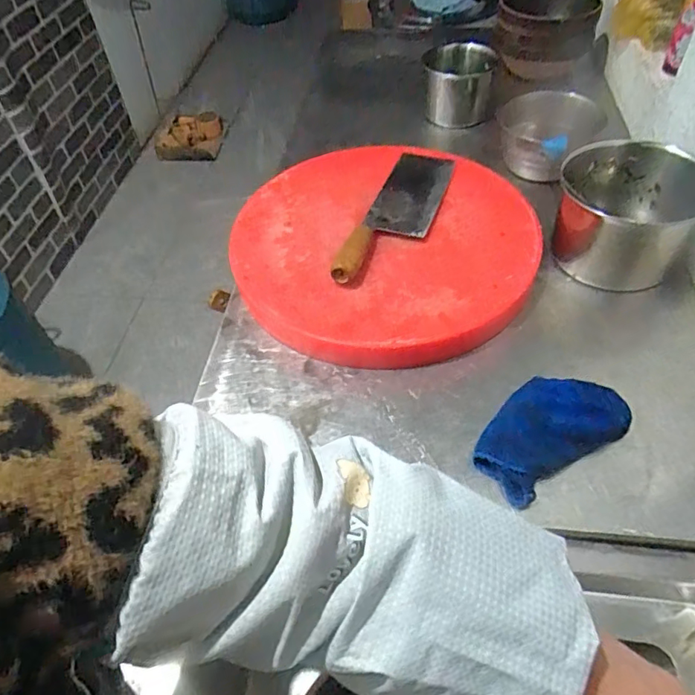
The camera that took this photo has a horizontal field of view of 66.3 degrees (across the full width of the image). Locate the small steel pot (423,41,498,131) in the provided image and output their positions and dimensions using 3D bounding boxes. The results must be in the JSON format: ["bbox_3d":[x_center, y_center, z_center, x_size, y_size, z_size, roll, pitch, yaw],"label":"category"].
[{"bbox_3d":[0.198,-0.474,0.954,0.129,0.113,0.101,7,51,9],"label":"small steel pot"}]

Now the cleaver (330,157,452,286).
[{"bbox_3d":[0.071,-0.182,0.712,0.083,0.034,0.294,15,53,15],"label":"cleaver"}]

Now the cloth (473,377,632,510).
[{"bbox_3d":[0.205,0.080,0.540,0.156,0.051,0.088,-29,55,-19],"label":"cloth"}]

